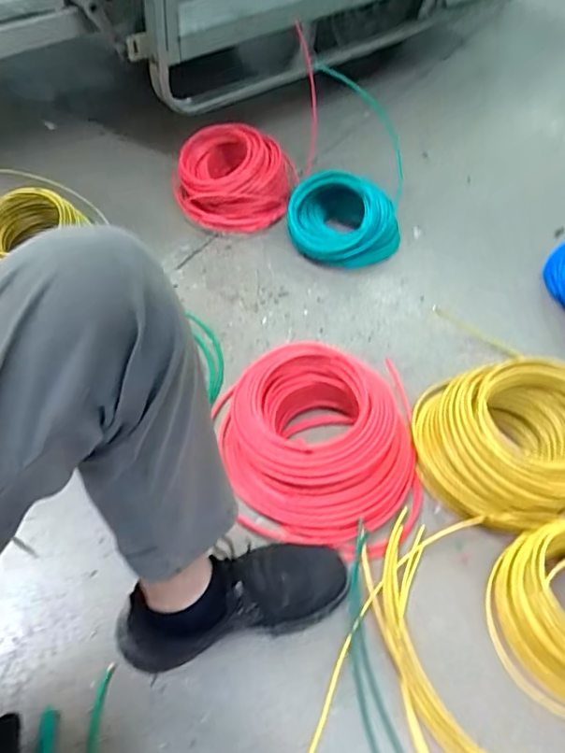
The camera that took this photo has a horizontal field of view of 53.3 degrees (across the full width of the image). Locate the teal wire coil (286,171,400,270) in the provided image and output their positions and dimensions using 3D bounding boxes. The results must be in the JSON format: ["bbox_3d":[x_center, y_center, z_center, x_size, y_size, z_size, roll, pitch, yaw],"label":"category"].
[{"bbox_3d":[0.122,-0.302,1.092,0.219,0.120,0.145,2,53,-2],"label":"teal wire coil"}]

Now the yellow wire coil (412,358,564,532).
[{"bbox_3d":[0.316,0.094,0.800,0.226,0.131,0.213,2,53,-2],"label":"yellow wire coil"}]

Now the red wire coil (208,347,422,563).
[{"bbox_3d":[0.053,0.093,0.789,0.291,0.121,0.268,6,53,1],"label":"red wire coil"}]

